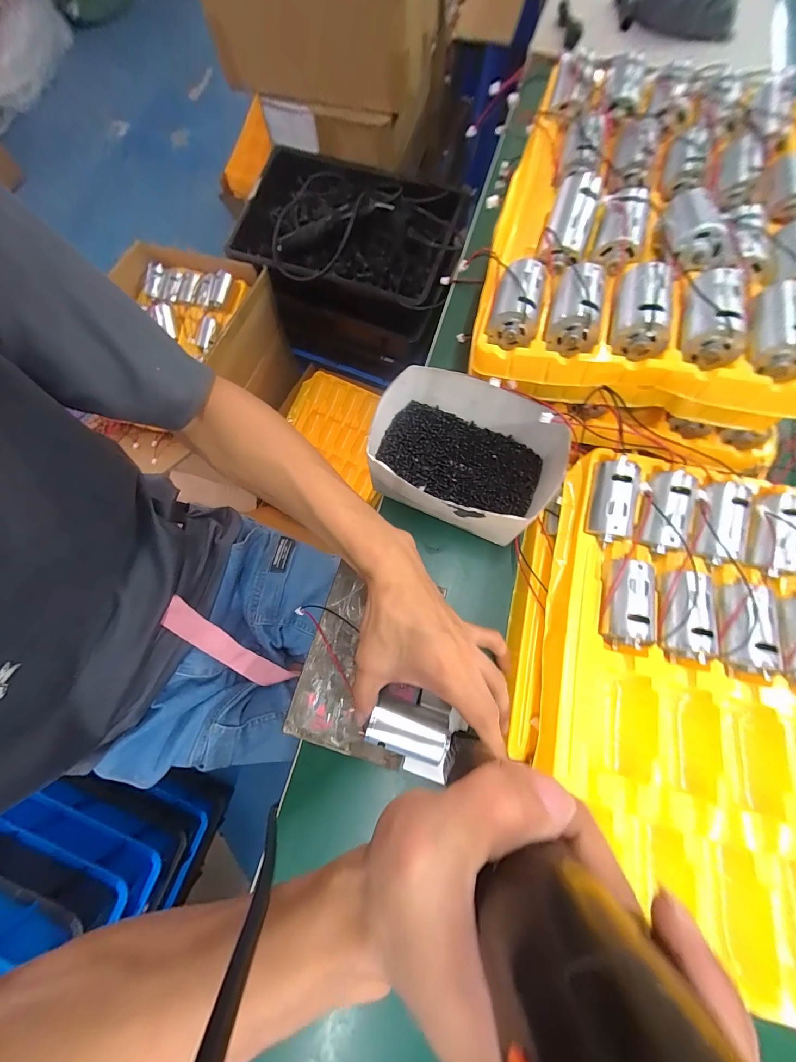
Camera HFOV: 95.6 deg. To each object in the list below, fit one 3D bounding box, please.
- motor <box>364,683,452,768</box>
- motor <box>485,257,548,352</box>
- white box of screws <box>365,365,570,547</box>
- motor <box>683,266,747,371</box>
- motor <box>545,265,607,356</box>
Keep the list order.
[{"bbox_3d":[0.010,0.146,0.275,0.058,0.038,0.038,13,75,5],"label":"motor"},{"bbox_3d":[0.088,-0.170,0.267,0.032,0.029,0.061,14,75,5],"label":"motor"},{"bbox_3d":[0.057,-0.062,0.315,0.159,0.070,0.112,26,77,8],"label":"white box of screws"},{"bbox_3d":[0.205,-0.142,0.238,0.035,0.028,0.060,7,75,3],"label":"motor"},{"bbox_3d":[0.129,-0.162,0.258,0.033,0.029,0.067,16,76,5],"label":"motor"}]

